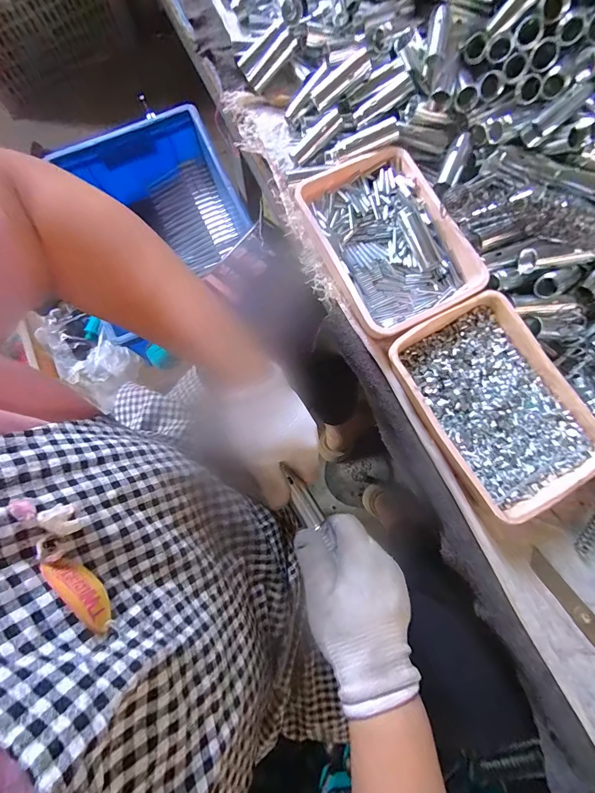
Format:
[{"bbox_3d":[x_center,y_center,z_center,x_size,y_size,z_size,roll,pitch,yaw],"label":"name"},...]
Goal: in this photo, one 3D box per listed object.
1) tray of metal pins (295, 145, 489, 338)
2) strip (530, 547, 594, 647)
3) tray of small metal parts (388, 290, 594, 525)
[{"bbox_3d":[0.099,-0.171,0.394,0.138,0.038,0.201,-27,80,-5],"label":"tray of metal pins"},{"bbox_3d":[0.275,0.214,0.337,0.019,0.004,0.150,-36,81,-6],"label":"strip"},{"bbox_3d":[0.196,0.005,0.356,0.141,0.033,0.202,-32,80,-6],"label":"tray of small metal parts"}]

